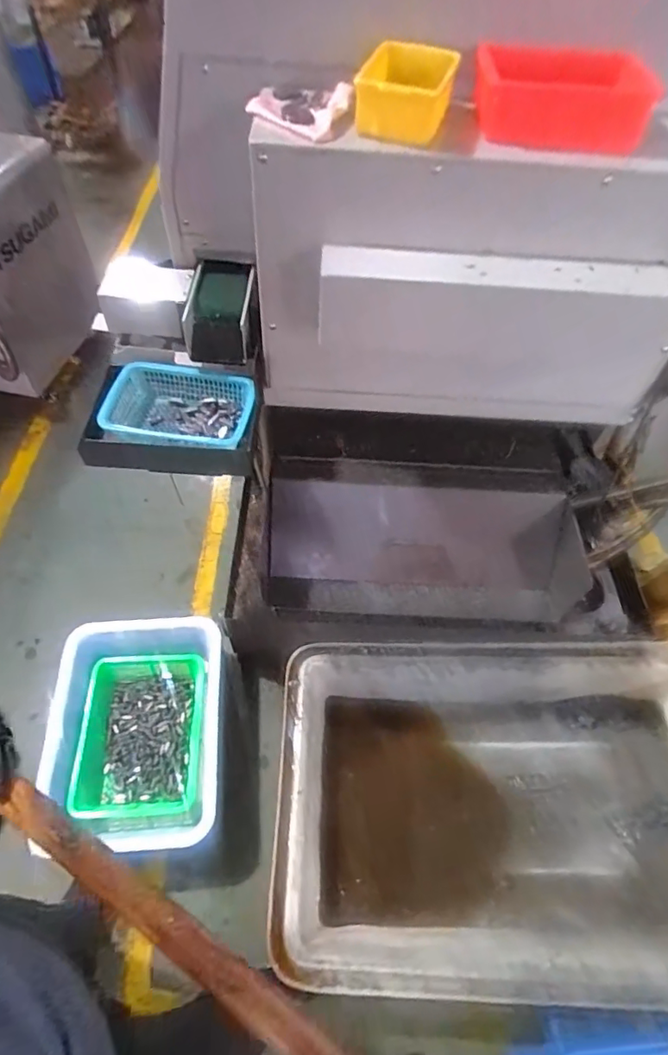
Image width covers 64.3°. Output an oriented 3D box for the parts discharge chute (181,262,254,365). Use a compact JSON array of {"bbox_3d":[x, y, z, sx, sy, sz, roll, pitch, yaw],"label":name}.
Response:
[{"bbox_3d":[-0.200,-0.364,0.912,0.112,0.094,0.142,7,57,1],"label":"parts discharge chute"}]

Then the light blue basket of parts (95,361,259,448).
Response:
[{"bbox_3d":[-0.253,-0.194,0.892,0.234,0.065,0.161,7,57,1],"label":"light blue basket of parts"}]

